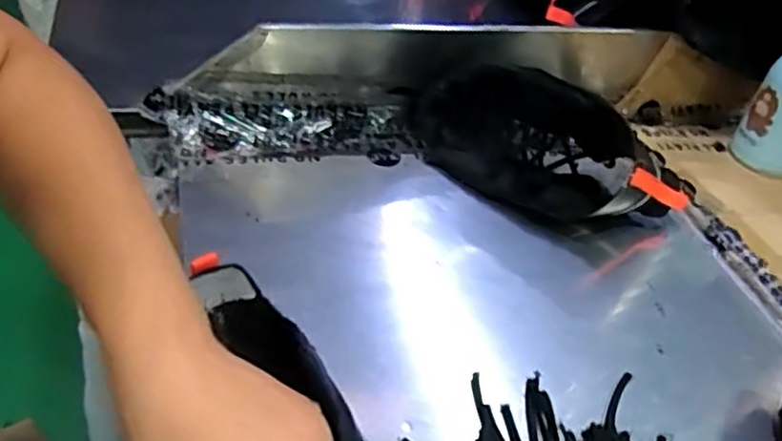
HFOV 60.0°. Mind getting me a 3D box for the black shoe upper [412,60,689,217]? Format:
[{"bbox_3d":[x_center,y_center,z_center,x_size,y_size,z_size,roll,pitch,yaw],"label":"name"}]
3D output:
[{"bbox_3d":[0.140,-0.077,0.640,0.260,0.099,0.118,25,42,16],"label":"black shoe upper"}]

